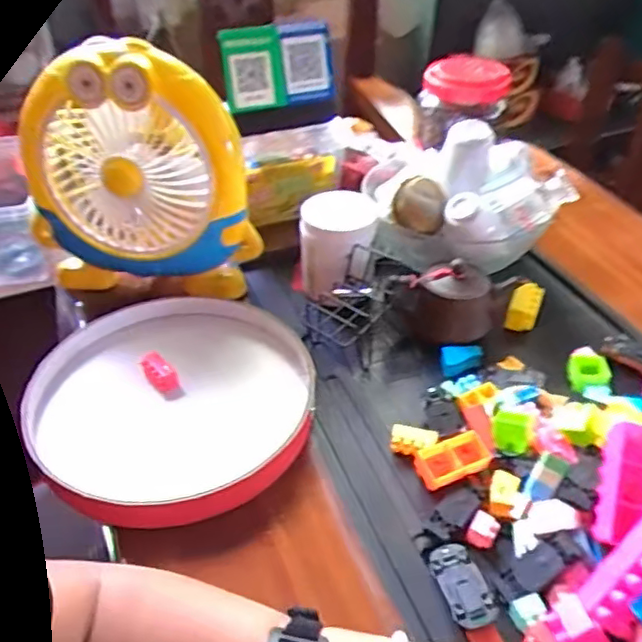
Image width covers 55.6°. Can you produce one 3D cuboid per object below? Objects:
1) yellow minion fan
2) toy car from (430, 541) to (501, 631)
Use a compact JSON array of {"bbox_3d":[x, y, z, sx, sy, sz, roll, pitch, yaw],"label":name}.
[{"bbox_3d":[-0.197,-0.155,0.659,0.246,0.255,0.085,2,41,3],"label":"yellow minion fan"},{"bbox_3d":[0.107,0.198,0.461,0.034,0.015,0.065,-5,41,-13],"label":"toy car"}]

